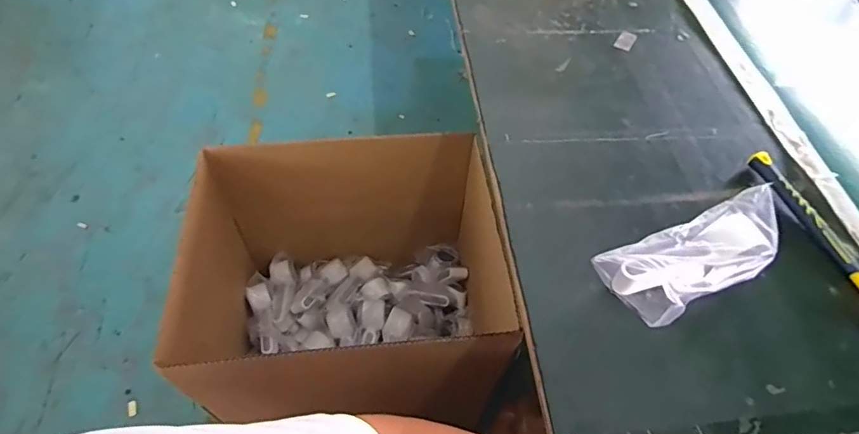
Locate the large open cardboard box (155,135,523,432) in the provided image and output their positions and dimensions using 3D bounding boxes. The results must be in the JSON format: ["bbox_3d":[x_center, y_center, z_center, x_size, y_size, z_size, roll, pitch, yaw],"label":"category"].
[{"bbox_3d":[-0.134,0.148,0.902,0.470,0.416,0.416,-4,56,-5],"label":"large open cardboard box"}]

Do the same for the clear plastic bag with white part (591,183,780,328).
[{"bbox_3d":[0.281,0.044,0.520,0.194,0.056,0.083,-26,59,-1],"label":"clear plastic bag with white part"}]

